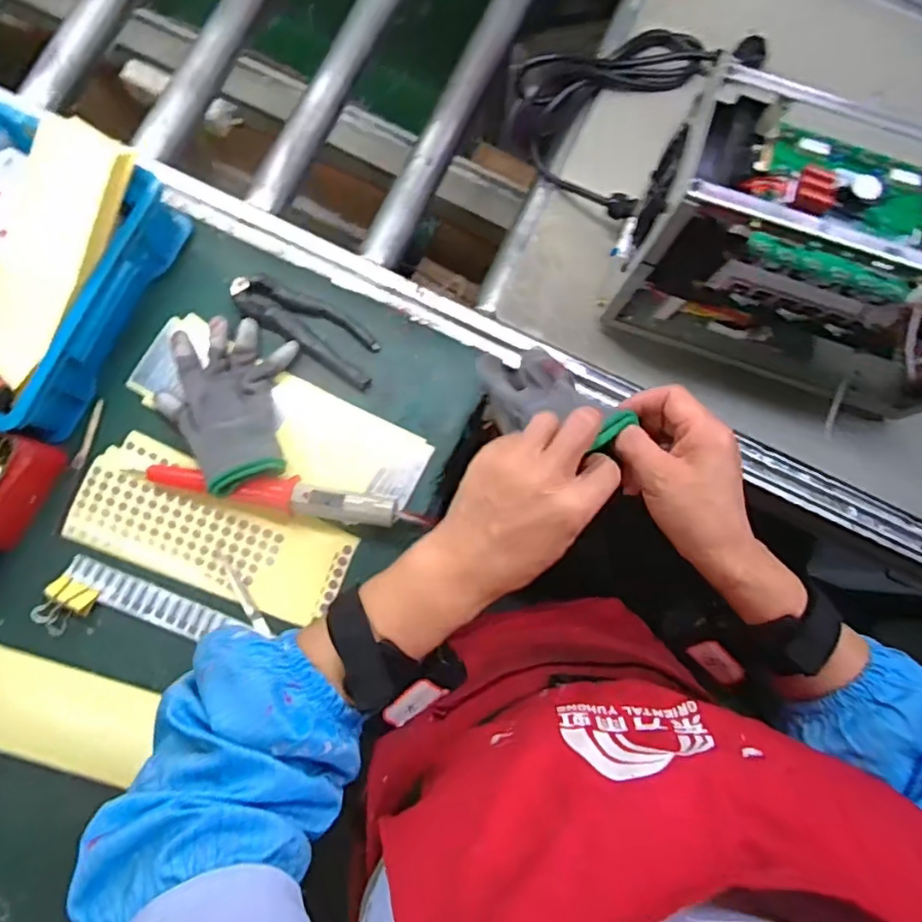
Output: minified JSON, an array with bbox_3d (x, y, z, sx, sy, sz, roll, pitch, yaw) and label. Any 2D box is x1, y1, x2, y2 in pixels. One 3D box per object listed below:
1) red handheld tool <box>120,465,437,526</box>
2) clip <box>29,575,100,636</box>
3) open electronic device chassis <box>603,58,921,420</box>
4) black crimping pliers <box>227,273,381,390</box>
[{"bbox_3d":[-0.180,0.032,0.607,0.293,0.039,0.033,12,80,-1],"label":"red handheld tool"},{"bbox_3d":[-0.379,0.139,0.583,0.041,0.032,0.055,28,81,2],"label":"clip"},{"bbox_3d":[0.361,-0.188,0.601,0.380,0.247,0.177,17,80,0],"label":"open electronic device chassis"},{"bbox_3d":[-0.162,-0.144,0.655,0.170,0.016,0.056,32,81,3],"label":"black crimping pliers"}]

